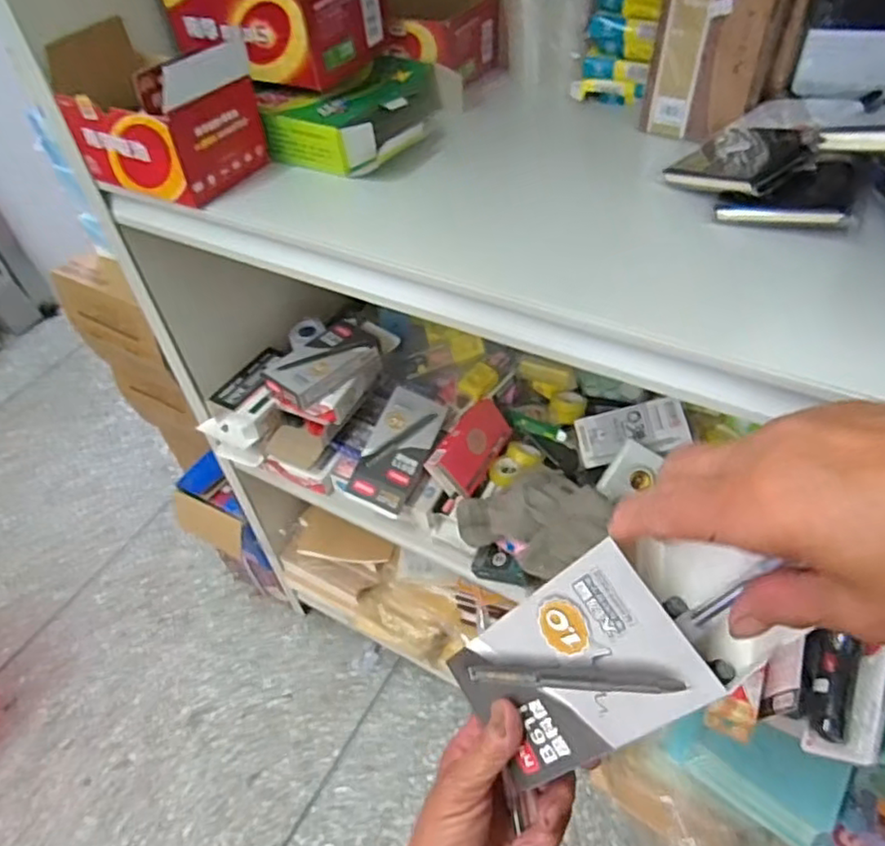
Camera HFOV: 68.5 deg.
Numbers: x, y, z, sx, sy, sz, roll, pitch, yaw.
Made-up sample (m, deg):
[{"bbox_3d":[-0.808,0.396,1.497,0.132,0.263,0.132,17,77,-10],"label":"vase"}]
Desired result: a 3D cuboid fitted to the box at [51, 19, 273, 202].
[{"bbox_3d":[-0.290,-0.314,0.665,0.170,0.115,0.117,21,53,22],"label":"box"}]

